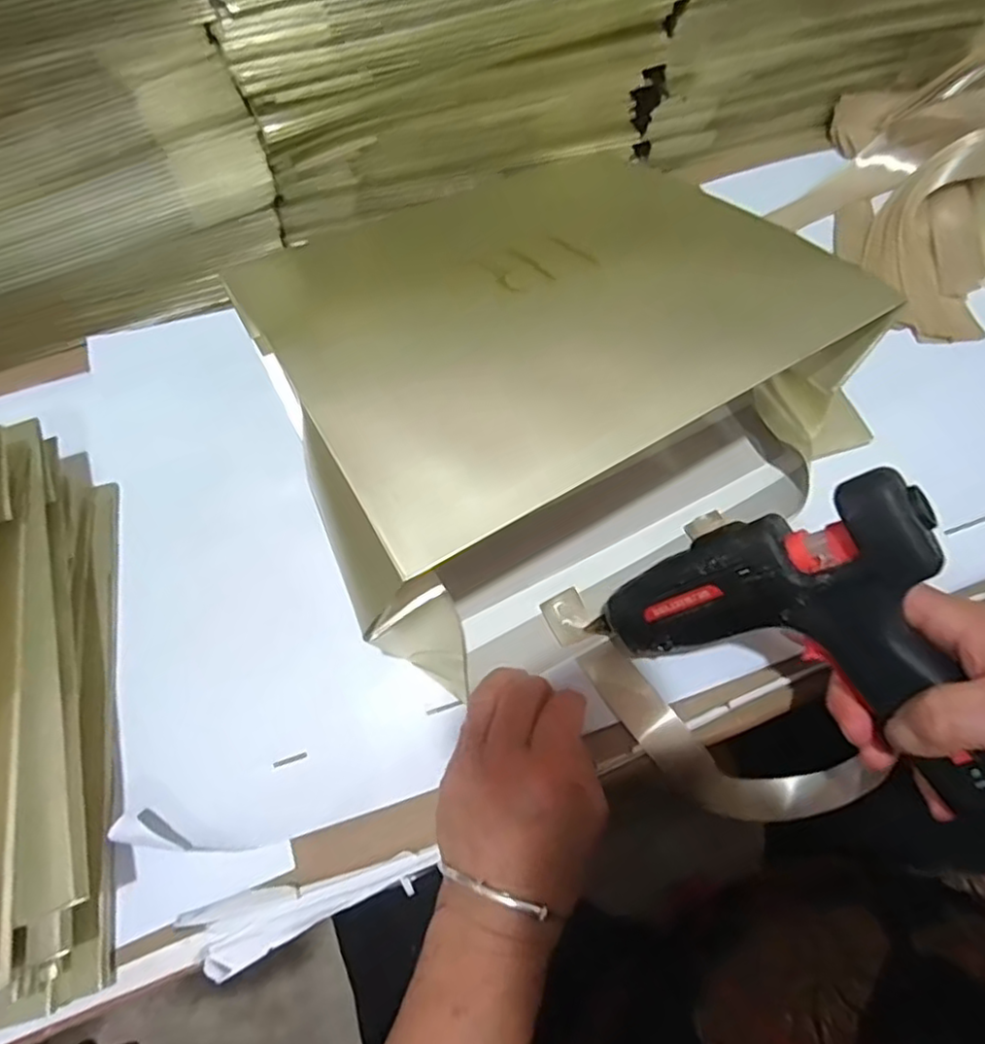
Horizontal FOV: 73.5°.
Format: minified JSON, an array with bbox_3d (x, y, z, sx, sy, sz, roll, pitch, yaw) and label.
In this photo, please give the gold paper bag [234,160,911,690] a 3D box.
[{"bbox_3d":[0.015,-0.126,0.449,0.317,0.141,0.369,-29,65,-12],"label":"gold paper bag"}]

